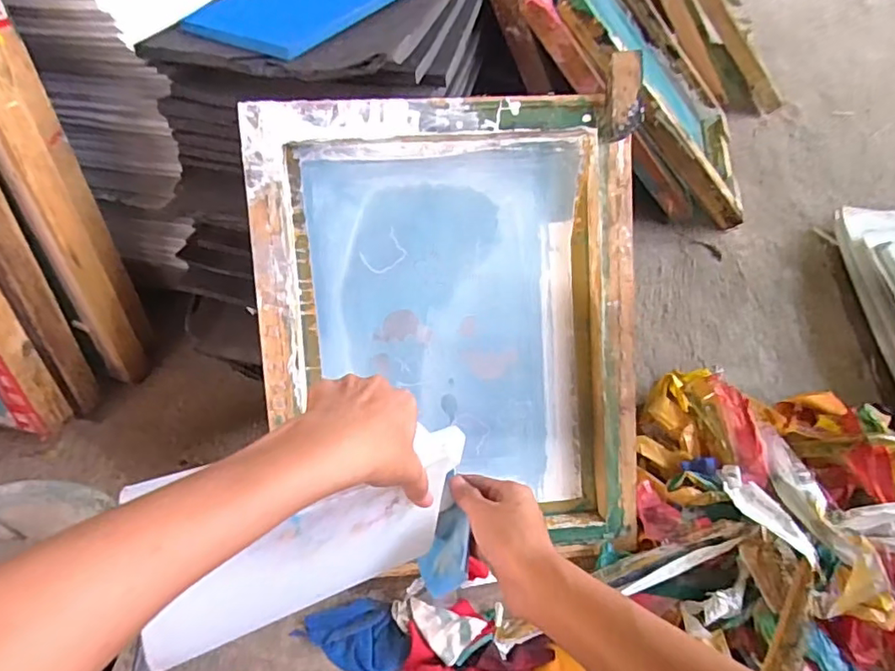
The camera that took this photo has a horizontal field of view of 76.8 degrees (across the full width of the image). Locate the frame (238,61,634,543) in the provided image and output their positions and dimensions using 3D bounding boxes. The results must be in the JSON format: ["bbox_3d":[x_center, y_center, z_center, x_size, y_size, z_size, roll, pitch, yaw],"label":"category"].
[{"bbox_3d":[0.006,-0.007,0.581,0.369,0.448,0.041,-3,6,-6],"label":"frame"}]

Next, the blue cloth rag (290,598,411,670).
[{"bbox_3d":[-0.093,0.301,0.569,0.110,0.016,0.065,7,50,5],"label":"blue cloth rag"}]

